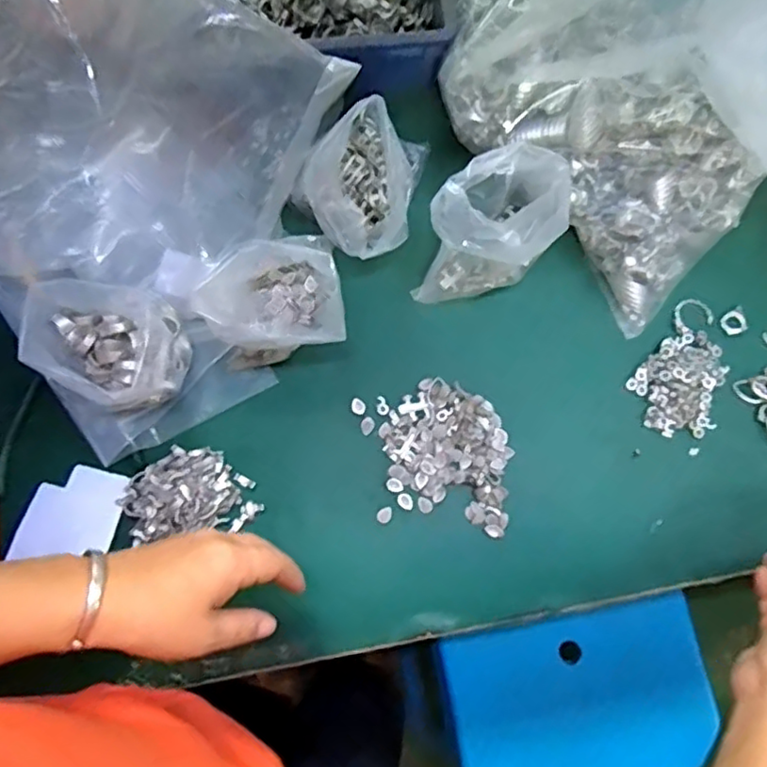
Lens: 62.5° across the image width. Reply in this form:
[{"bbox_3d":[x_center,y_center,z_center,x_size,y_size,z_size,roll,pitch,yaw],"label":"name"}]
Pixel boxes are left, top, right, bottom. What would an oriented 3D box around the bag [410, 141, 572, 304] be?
[{"bbox_3d":[0.079,-0.113,0.497,0.114,0.111,0.078,-25,77,-6],"label":"bag"}]

